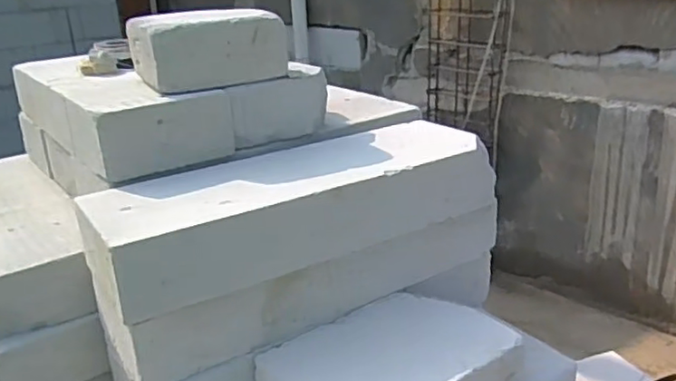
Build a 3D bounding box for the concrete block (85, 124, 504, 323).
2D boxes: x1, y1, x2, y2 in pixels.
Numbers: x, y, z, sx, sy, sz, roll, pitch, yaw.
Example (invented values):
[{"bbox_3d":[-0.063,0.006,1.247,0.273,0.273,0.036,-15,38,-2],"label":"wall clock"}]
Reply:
[{"bbox_3d":[-0.053,0.012,0.913,0.582,0.103,0.217,-15,24,-29],"label":"concrete block"}]

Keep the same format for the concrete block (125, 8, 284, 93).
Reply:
[{"bbox_3d":[-0.202,-0.224,0.975,0.197,0.098,0.150,-14,24,-28],"label":"concrete block"}]

